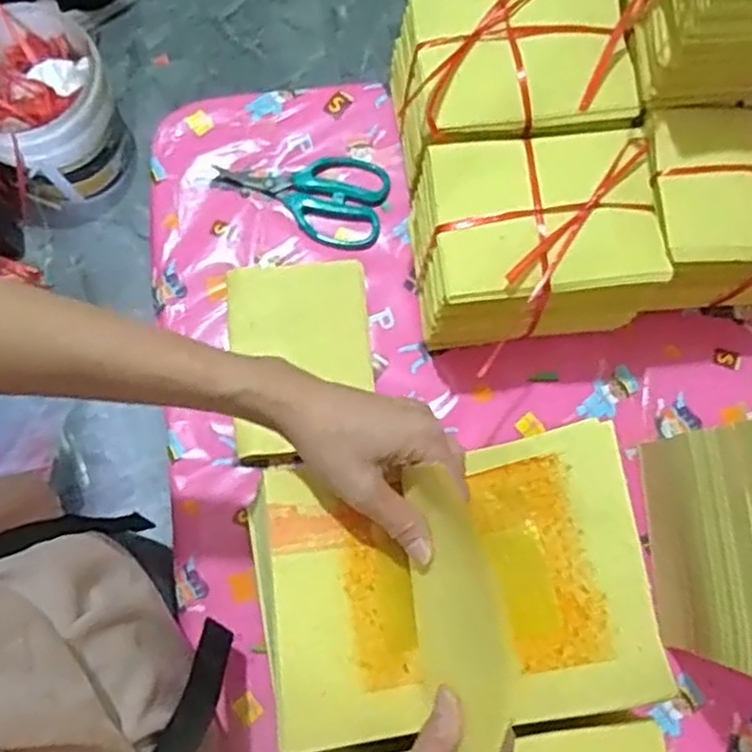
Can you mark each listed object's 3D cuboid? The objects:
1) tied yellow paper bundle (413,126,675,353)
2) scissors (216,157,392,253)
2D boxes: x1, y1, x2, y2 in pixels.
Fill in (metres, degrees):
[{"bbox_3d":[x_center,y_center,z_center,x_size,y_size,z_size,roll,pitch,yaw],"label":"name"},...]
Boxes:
[{"bbox_3d":[0.119,-0.104,0.592,0.167,0.112,0.130,-6,78,-3],"label":"tied yellow paper bundle"},{"bbox_3d":[-0.066,-0.164,0.678,0.150,0.009,0.087,12,78,1],"label":"scissors"}]

